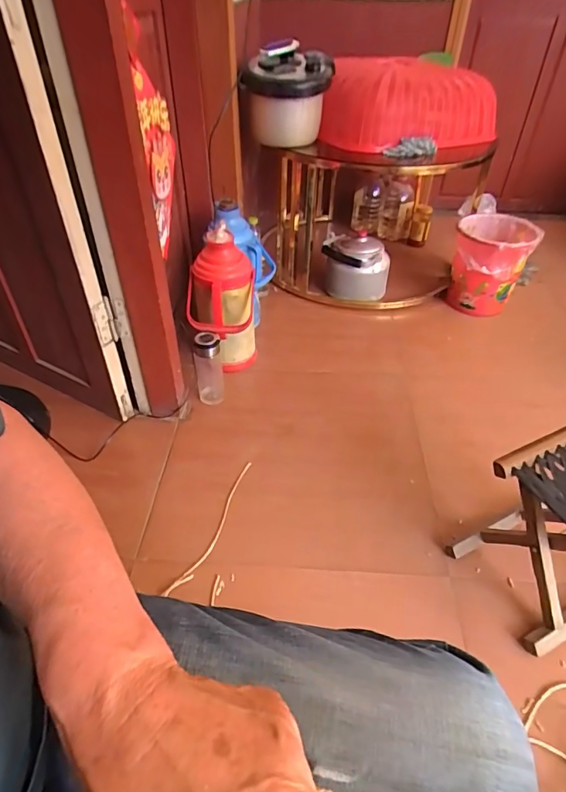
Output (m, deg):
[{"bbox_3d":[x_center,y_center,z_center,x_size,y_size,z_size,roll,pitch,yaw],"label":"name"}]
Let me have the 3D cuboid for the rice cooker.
[{"bbox_3d":[0.010,-0.822,1.290,0.232,0.240,0.220,1,42,-1],"label":"rice cooker"}]

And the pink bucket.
[{"bbox_3d":[0.680,-0.428,1.552,0.237,0.264,0.268,18,45,18],"label":"pink bucket"}]

